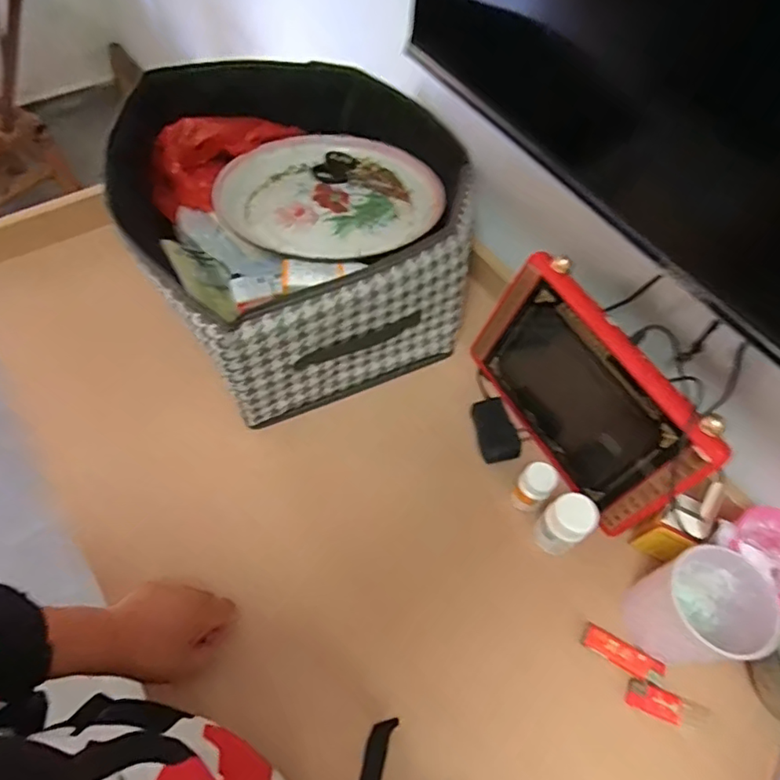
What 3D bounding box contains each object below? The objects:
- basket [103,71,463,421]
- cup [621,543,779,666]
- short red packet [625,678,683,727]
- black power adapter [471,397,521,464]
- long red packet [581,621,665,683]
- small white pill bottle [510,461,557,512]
[{"bbox_3d":[-0.087,-0.212,0.679,0.383,0.191,0.375,-26,64,-18],"label":"basket"},{"bbox_3d":[0.280,0.202,0.511,0.084,0.112,0.084,2,58,-3],"label":"cup"},{"bbox_3d":[0.248,0.292,0.514,0.050,0.017,0.026,22,60,9],"label":"short red packet"},{"bbox_3d":[0.122,0.047,0.643,0.045,0.017,0.072,-9,60,-9],"label":"black power adapter"},{"bbox_3d":[0.225,0.258,0.534,0.074,0.019,0.023,30,61,14],"label":"long red packet"},{"bbox_3d":[0.151,0.101,0.576,0.033,0.052,0.035,38,64,18],"label":"small white pill bottle"}]

